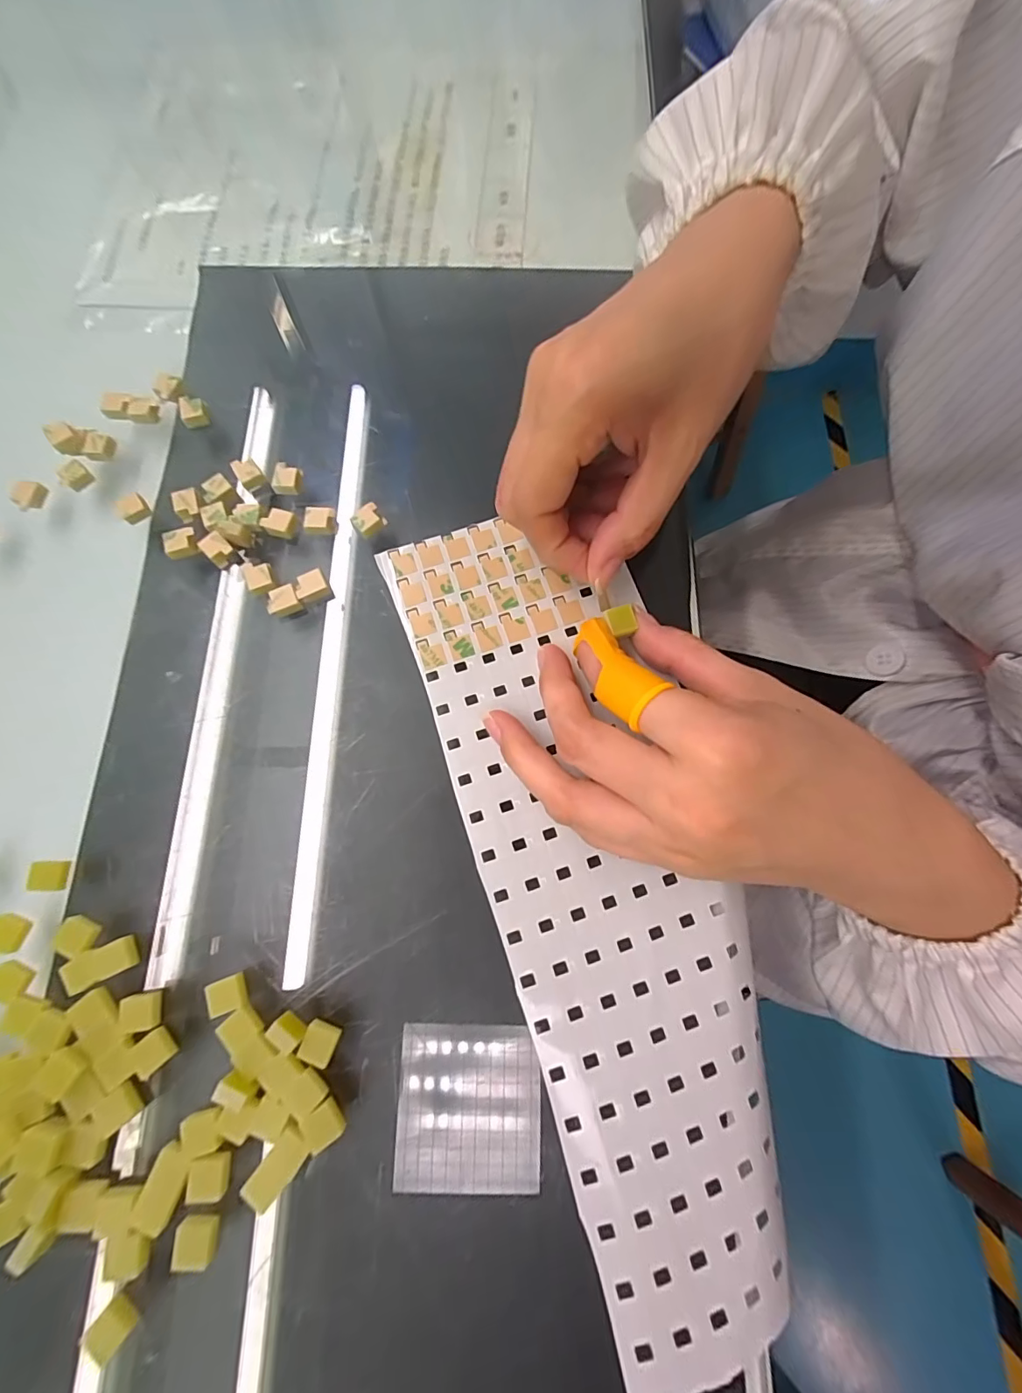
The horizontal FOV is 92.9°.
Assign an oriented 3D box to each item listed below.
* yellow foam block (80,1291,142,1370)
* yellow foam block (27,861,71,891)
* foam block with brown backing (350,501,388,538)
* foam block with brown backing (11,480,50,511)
[{"bbox_3d":[-0.118,0.186,0.142,0.010,0.007,0.010,39,79,10],"label":"yellow foam block"},{"bbox_3d":[-0.165,0.064,0.174,0.011,0.005,0.010,-1,75,0],"label":"yellow foam block"},{"bbox_3d":[-0.061,-0.076,0.209,0.014,0.005,0.011,-43,79,-10],"label":"foam block with brown backing"},{"bbox_3d":[-0.212,-0.088,0.213,0.009,0.007,0.013,19,76,5],"label":"foam block with brown backing"}]

